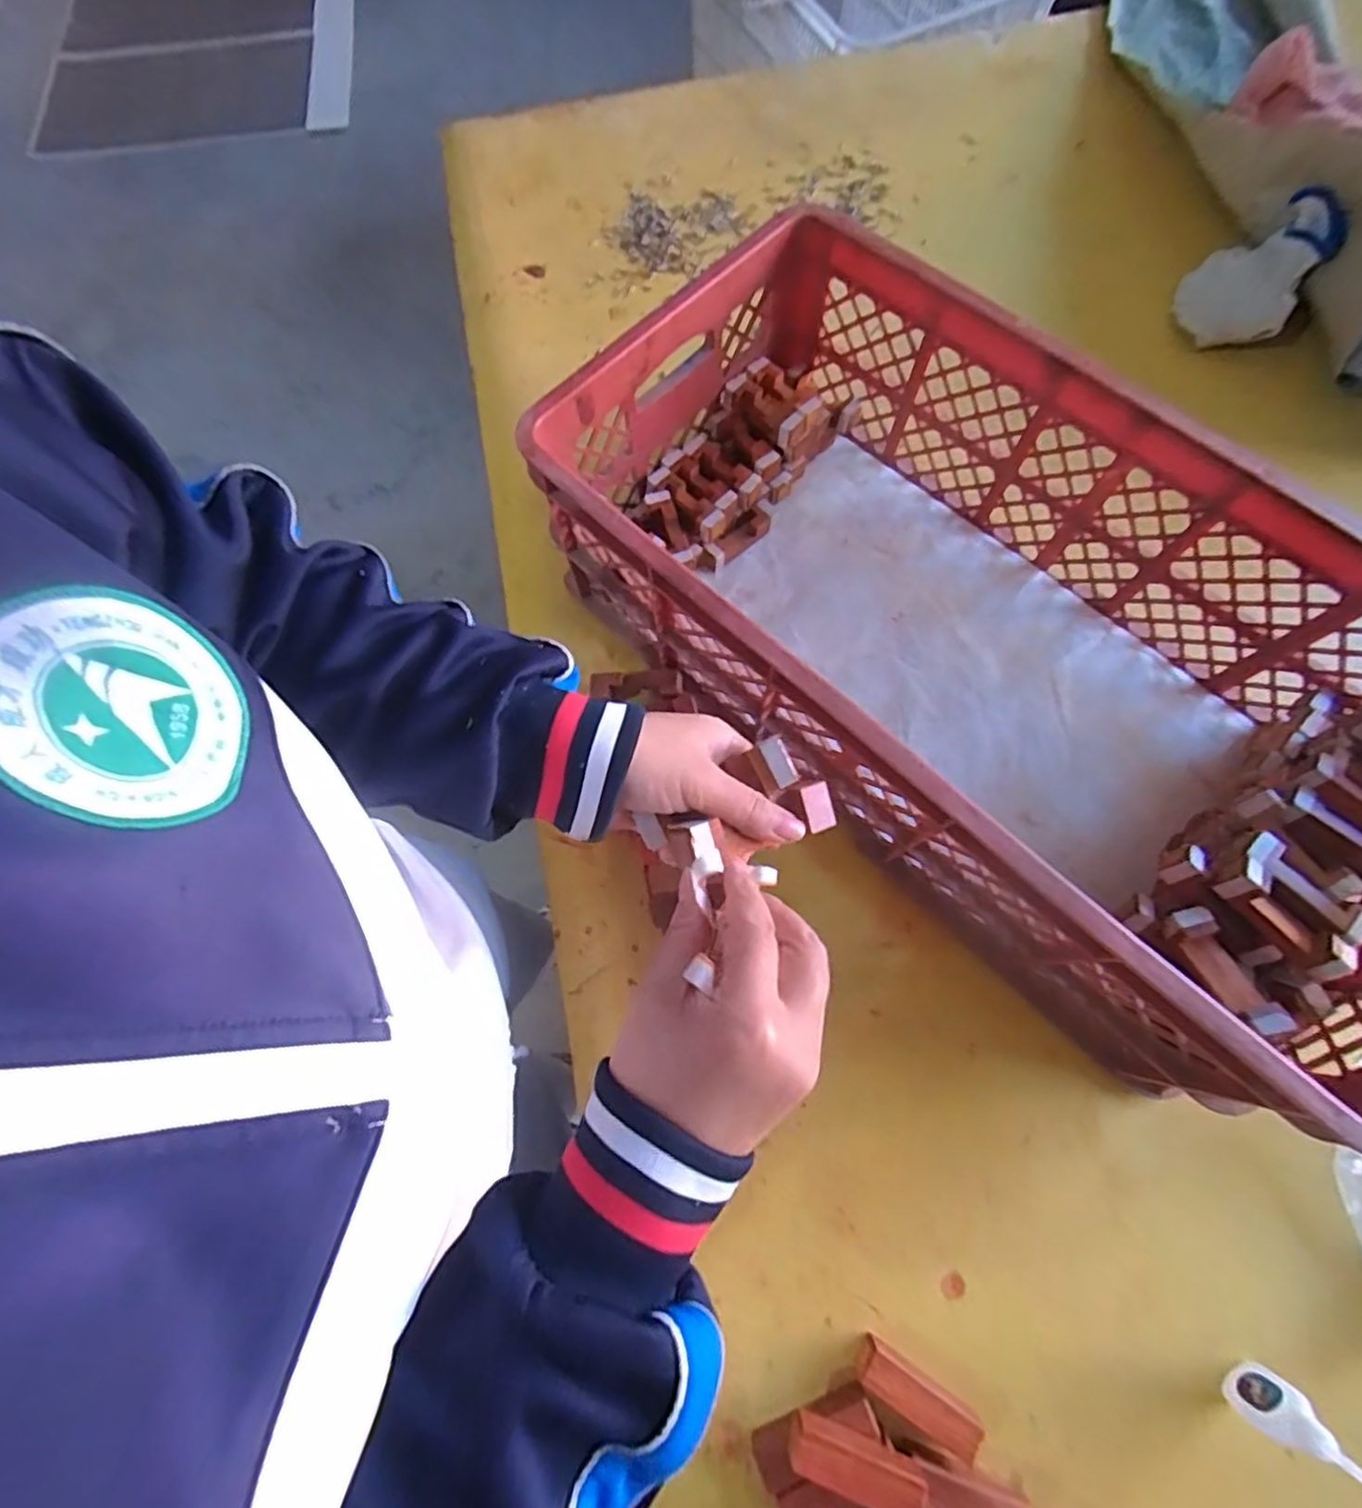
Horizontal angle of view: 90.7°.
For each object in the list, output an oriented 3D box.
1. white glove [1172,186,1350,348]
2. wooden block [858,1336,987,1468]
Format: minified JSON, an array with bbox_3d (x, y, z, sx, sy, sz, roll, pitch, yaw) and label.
[{"bbox_3d":[0.568,-0.479,0.666,0.100,0.092,0.110,33,76,12],"label":"white glove"},{"bbox_3d":[0.148,0.405,0.423,0.072,0.023,0.024,29,75,11],"label":"wooden block"}]

